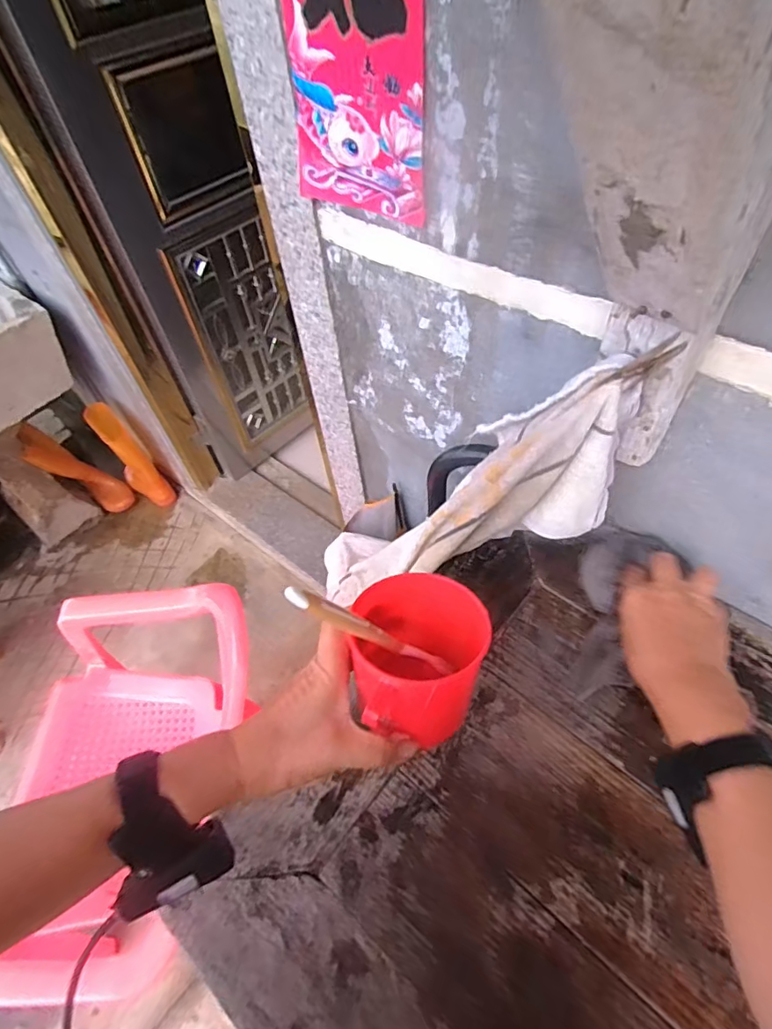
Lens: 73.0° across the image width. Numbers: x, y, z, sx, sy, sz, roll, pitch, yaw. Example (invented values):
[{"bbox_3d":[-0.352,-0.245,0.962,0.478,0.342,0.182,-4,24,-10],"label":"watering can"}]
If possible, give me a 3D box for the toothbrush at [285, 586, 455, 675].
[{"bbox_3d":[-0.002,0.088,0.370,0.011,0.174,0.013,-28,47,26],"label":"toothbrush"}]

